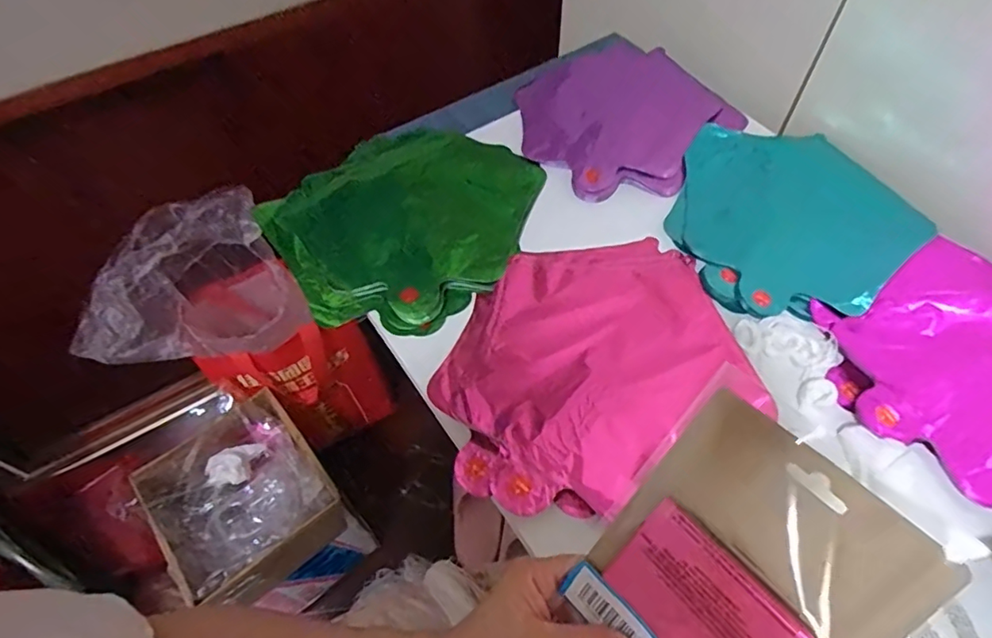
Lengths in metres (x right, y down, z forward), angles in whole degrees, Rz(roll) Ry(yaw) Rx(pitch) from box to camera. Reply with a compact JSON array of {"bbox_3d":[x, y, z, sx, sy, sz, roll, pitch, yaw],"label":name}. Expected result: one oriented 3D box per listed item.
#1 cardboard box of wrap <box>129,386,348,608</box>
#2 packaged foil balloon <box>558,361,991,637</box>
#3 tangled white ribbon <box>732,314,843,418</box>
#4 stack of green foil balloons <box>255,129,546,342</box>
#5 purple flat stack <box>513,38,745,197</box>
[{"bbox_3d":[-0.384,0.279,0.854,0.230,0.114,0.260,-35,62,-21],"label":"cardboard box of wrap"},{"bbox_3d":[0.106,0.122,0.260,0.115,0.015,0.154,43,107,30],"label":"packaged foil balloon"},{"bbox_3d":[0.247,0.029,0.450,0.070,0.008,0.084,-19,57,-11],"label":"tangled white ribbon"},{"bbox_3d":[-0.084,-0.105,0.550,0.233,0.028,0.260,31,62,21],"label":"stack of green foil balloons"},{"bbox_3d":[0.138,-0.240,0.630,0.228,0.014,0.256,-22,58,-13],"label":"purple flat stack"}]

